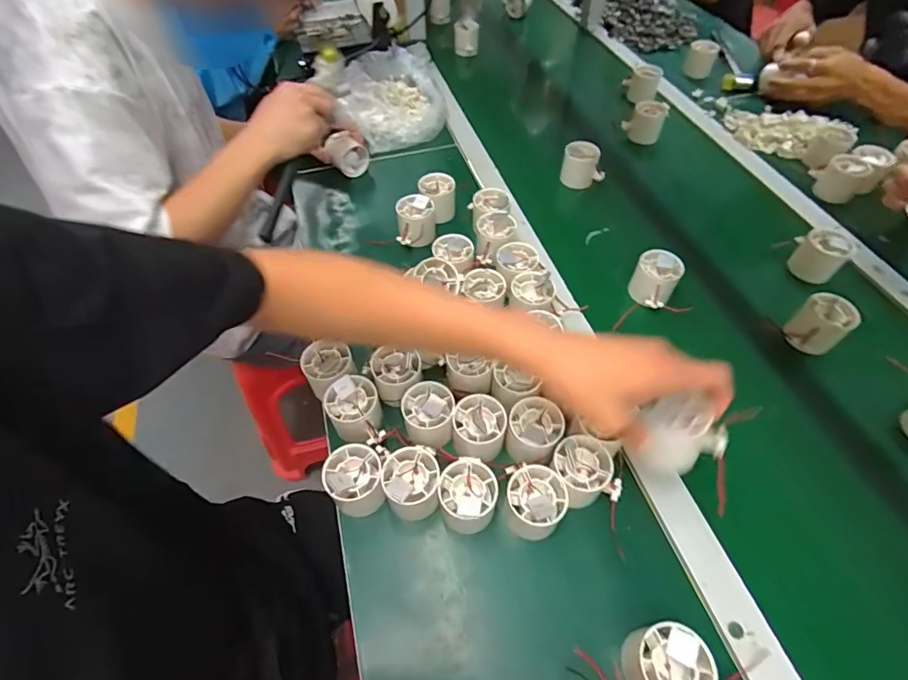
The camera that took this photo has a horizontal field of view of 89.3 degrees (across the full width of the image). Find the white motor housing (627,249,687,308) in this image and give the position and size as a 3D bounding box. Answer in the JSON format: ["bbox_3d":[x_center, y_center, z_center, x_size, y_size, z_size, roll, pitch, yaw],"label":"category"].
[{"bbox_3d":[0.262,-0.078,0.602,0.053,0.051,0.064,22,57,15],"label":"white motor housing"}]

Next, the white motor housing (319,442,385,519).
[{"bbox_3d":[-0.096,0.140,0.452,0.052,0.062,0.053,0,54,0],"label":"white motor housing"}]

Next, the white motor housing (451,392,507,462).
[{"bbox_3d":[0.027,0.091,0.480,0.053,0.048,0.051,9,55,6],"label":"white motor housing"}]

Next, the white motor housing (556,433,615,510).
[{"bbox_3d":[0.122,0.128,0.448,0.051,0.050,0.055,0,54,0],"label":"white motor housing"}]

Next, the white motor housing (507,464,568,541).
[{"bbox_3d":[0.075,0.155,0.433,0.054,0.051,0.058,20,57,14],"label":"white motor housing"}]

